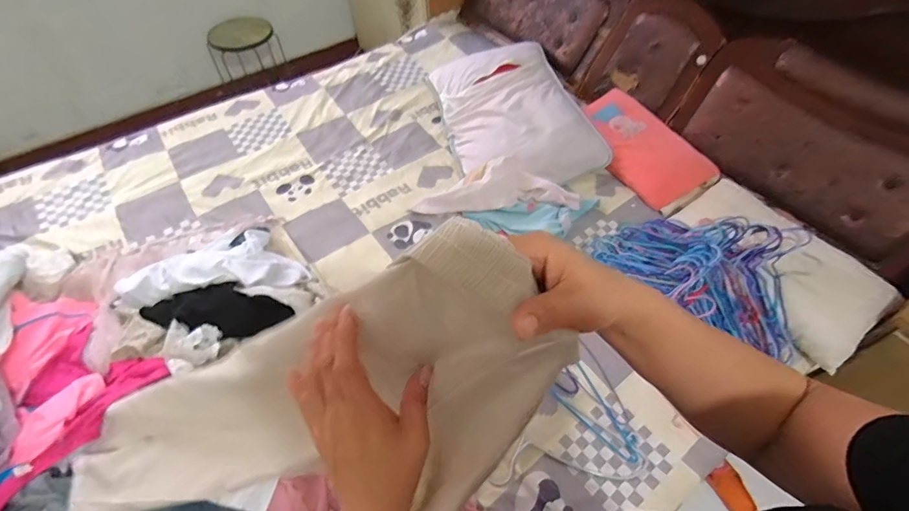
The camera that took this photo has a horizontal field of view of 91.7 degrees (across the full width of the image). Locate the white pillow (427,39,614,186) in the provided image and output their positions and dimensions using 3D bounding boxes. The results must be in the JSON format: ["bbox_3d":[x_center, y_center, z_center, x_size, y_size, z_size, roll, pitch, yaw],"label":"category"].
[{"bbox_3d":[0.191,-0.492,1.489,0.434,0.142,0.655,-12,54,-8],"label":"white pillow"}]

